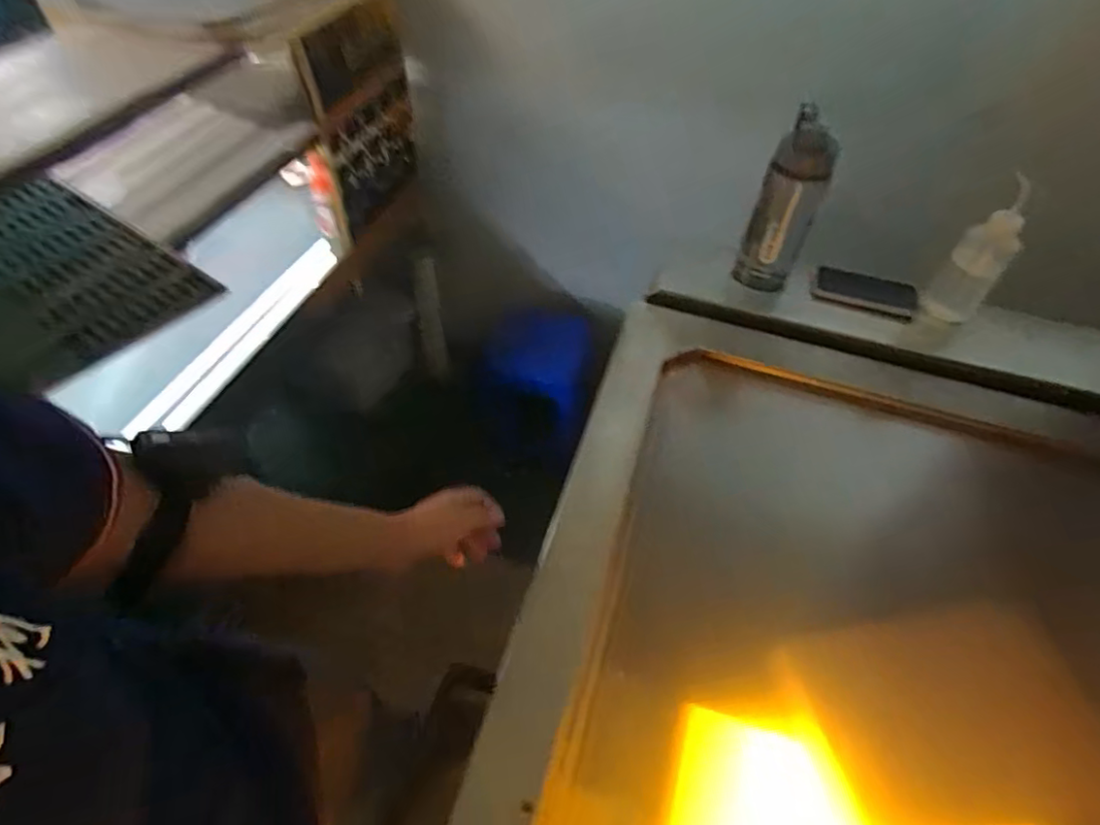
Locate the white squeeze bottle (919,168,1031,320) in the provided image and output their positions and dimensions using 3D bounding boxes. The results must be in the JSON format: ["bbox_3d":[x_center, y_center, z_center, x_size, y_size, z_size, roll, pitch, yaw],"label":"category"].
[{"bbox_3d":[0.670,-0.244,0.924,0.080,0.211,0.073,36,56,23],"label":"white squeeze bottle"}]

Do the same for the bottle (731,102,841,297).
[{"bbox_3d":[0.369,-0.317,0.937,0.096,0.254,0.080,23,52,14],"label":"bottle"}]

